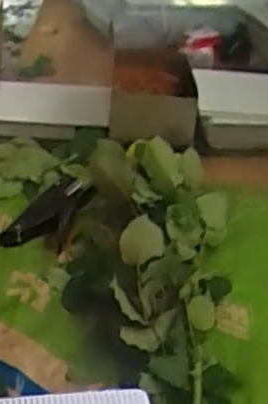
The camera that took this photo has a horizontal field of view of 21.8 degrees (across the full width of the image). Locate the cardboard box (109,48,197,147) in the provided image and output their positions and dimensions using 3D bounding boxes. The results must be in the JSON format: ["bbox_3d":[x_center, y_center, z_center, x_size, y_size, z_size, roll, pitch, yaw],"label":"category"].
[{"bbox_3d":[0.029,-0.175,1.094,0.131,0.074,0.243,4,32,-3],"label":"cardboard box"}]

